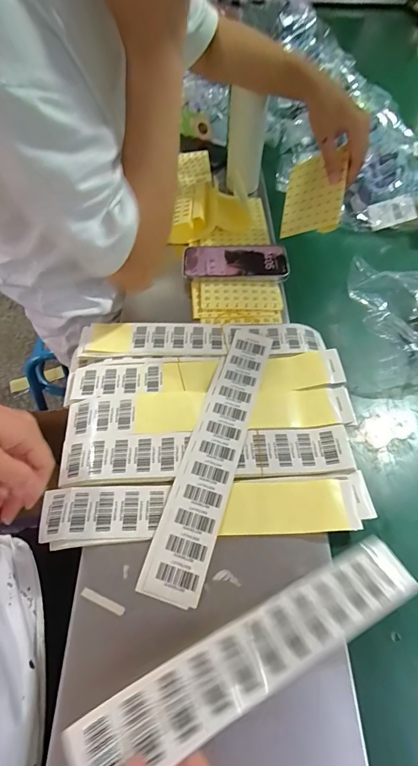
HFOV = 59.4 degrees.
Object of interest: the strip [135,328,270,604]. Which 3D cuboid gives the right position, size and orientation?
[{"bbox_3d":[0.009,0.066,0.409,0.059,0.005,0.318,15,59,9],"label":"strip"}]

